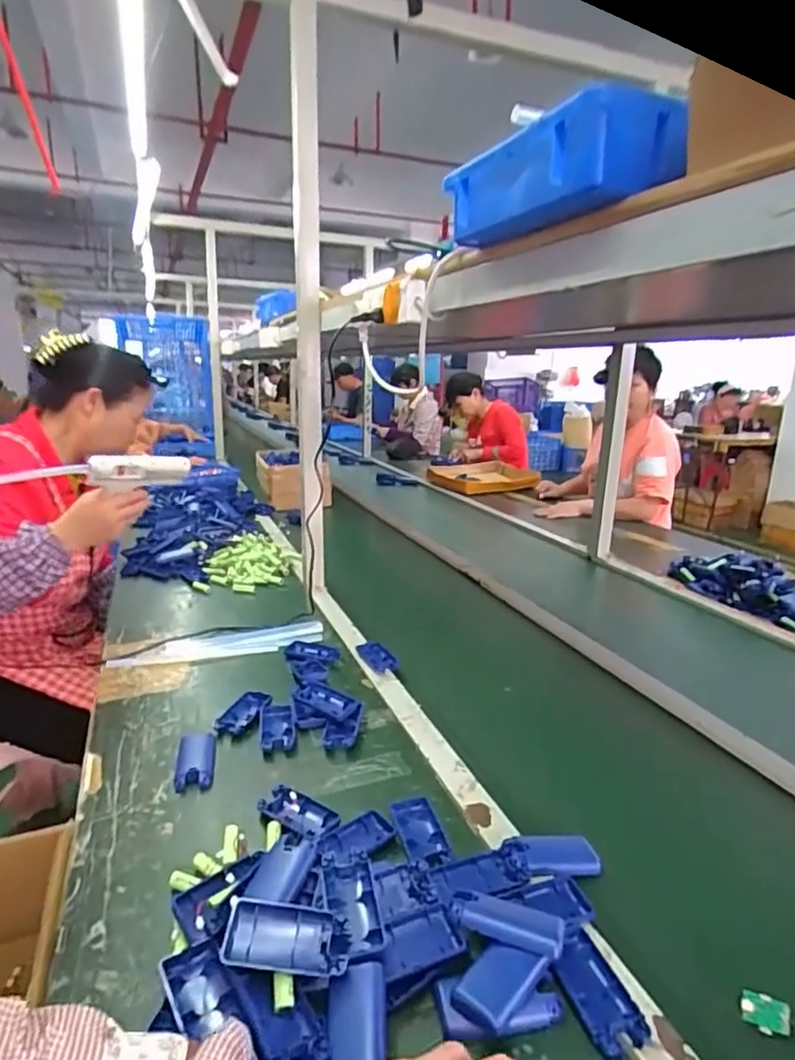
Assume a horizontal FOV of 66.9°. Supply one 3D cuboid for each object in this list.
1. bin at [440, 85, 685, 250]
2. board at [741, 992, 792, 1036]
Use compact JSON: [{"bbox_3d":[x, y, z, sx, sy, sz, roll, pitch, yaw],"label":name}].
[{"bbox_3d":[0.120,-0.281,0.494,0.093,0.061,0.217,-3,15,-20],"label":"bin"},{"bbox_3d":[0.277,0.364,0.452,0.032,0.005,0.024,-7,49,36],"label":"board"}]

